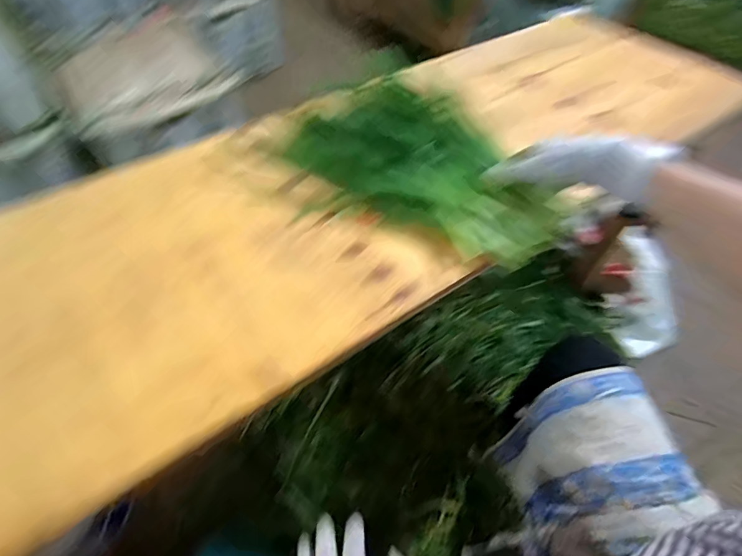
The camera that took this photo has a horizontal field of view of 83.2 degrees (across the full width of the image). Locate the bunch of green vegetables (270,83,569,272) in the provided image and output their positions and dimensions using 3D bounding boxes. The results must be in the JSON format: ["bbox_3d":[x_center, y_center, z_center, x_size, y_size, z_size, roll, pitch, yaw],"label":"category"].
[{"bbox_3d":[0.068,-0.164,0.590,0.217,0.060,0.404,-34,57,-23],"label":"bunch of green vegetables"}]

